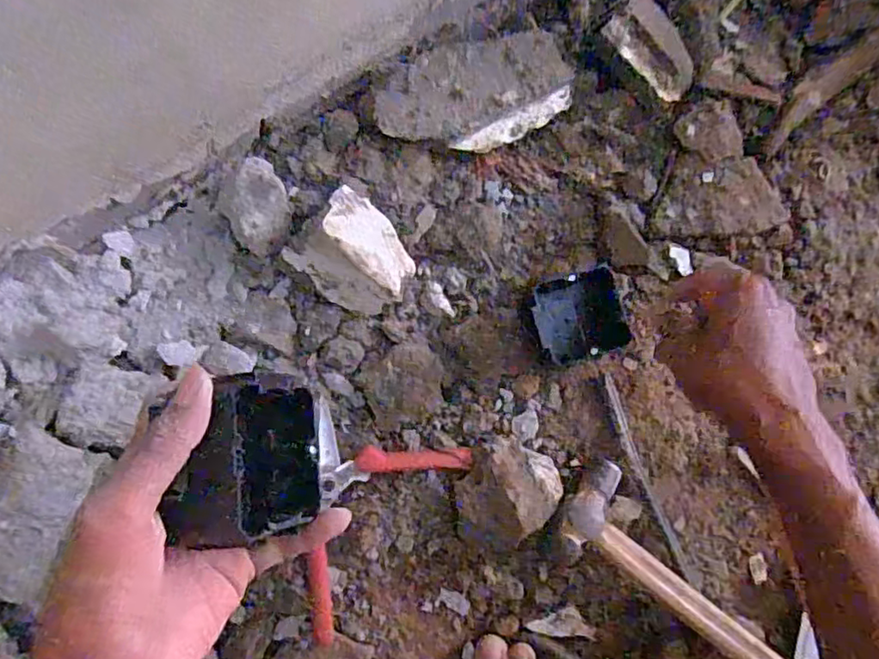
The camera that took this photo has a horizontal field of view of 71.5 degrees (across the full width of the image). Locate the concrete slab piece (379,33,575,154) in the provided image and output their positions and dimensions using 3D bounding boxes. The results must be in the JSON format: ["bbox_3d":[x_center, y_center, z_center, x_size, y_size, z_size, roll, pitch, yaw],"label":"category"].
[{"bbox_3d":[0.028,-0.181,0.472,0.152,0.029,0.076,-12,86,-4],"label":"concrete slab piece"}]

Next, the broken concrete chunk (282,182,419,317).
[{"bbox_3d":[-0.061,-0.055,0.463,0.080,0.059,0.075,40,84,1],"label":"broken concrete chunk"}]

